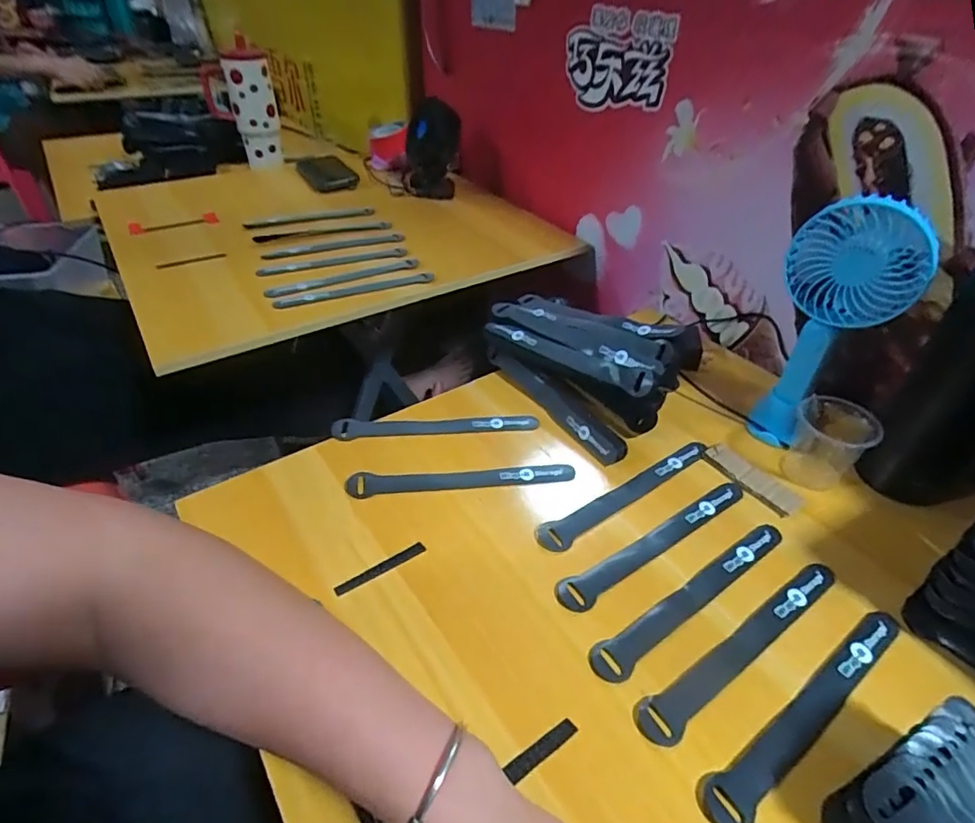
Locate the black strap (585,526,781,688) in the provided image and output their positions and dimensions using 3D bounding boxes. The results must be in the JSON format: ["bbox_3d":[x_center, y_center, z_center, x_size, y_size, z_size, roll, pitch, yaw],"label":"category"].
[{"bbox_3d":[0.155,0.132,0.385,0.199,0.004,0.025,-23,45,-26],"label":"black strap"}]

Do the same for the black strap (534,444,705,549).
[{"bbox_3d":[0.125,0.068,0.460,0.197,0.004,0.024,-24,46,-27],"label":"black strap"}]

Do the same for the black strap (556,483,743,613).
[{"bbox_3d":[0.137,0.103,0.428,0.201,0.004,0.026,-24,46,-27],"label":"black strap"}]

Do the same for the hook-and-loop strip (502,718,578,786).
[{"bbox_3d":[0.033,0.198,0.312,0.046,0.004,0.010,-23,45,-26],"label":"hook-and-loop strip"}]

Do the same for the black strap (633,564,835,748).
[{"bbox_3d":[0.178,0.156,0.357,0.203,0.004,0.026,-22,45,-25],"label":"black strap"}]

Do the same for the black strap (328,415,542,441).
[{"bbox_3d":[-0.050,0.014,0.521,0.198,0.008,0.023,-3,40,-5],"label":"black strap"}]

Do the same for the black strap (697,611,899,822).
[{"bbox_3d":[0.203,0.182,0.330,0.203,0.004,0.024,-24,46,-27],"label":"black strap"}]

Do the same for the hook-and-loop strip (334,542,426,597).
[{"bbox_3d":[-0.079,0.118,0.397,0.071,0.004,0.009,-24,46,-27],"label":"hook-and-loop strip"}]

